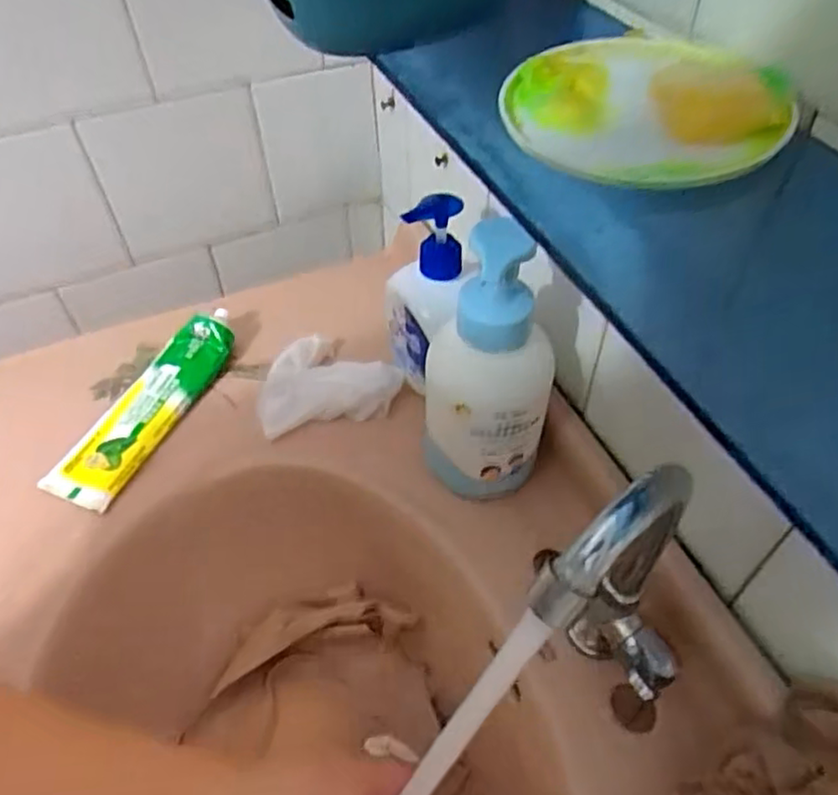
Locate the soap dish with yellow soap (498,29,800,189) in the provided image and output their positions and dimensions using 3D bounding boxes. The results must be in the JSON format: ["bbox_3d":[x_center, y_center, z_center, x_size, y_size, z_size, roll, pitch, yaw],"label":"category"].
[{"bbox_3d":[0.080,-0.106,0.245,0.092,0.014,0.095,-1,50,1],"label":"soap dish with yellow soap"}]

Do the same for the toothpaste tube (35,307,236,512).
[{"bbox_3d":[-0.214,0.002,0.539,0.057,0.032,0.198,18,53,16],"label":"toothpaste tube"}]

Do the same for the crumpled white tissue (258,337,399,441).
[{"bbox_3d":[-0.075,-0.017,0.542,0.111,0.034,0.084,-12,51,-9],"label":"crumpled white tissue"}]

